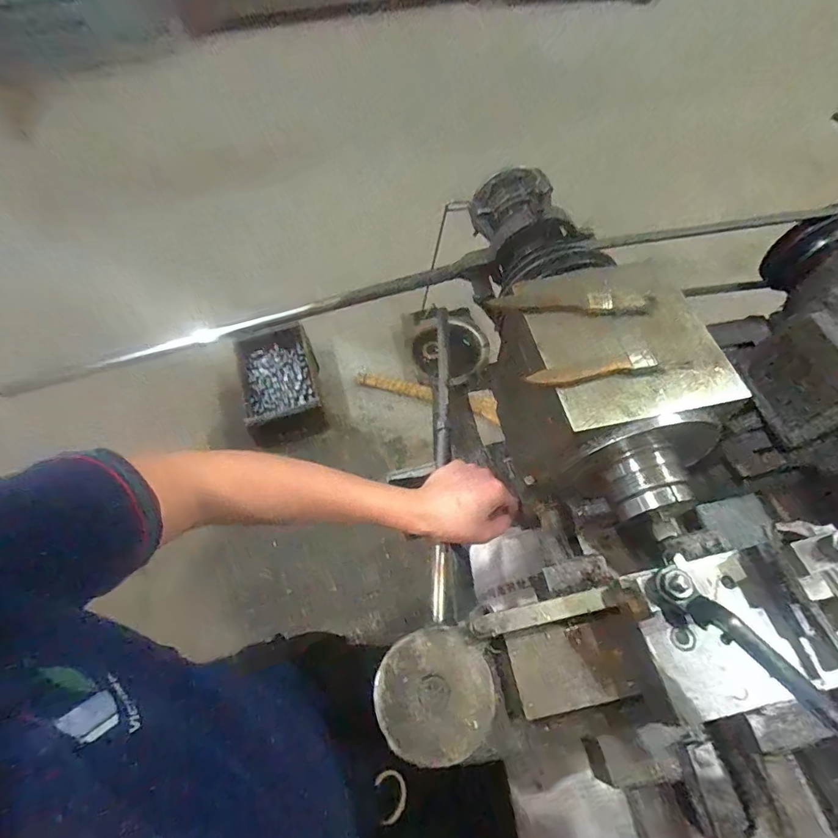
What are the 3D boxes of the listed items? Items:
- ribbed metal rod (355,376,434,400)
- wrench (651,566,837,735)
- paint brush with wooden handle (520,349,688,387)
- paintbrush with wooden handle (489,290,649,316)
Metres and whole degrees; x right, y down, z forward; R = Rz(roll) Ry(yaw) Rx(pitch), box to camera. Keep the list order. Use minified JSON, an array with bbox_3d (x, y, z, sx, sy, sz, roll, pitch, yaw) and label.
[{"bbox_3d":[-0.086,-0.113,1.568,0.265,0.040,0.048,13,61,9],"label":"ribbed metal rod"},{"bbox_3d":[0.251,0.185,0.298,0.027,0.030,0.212,-35,55,-17],"label":"wrench"},{"bbox_3d":[0.161,-0.043,0.390,0.135,0.006,0.021,-8,60,-2],"label":"paint brush with wooden handle"},{"bbox_3d":[0.141,-0.109,0.427,0.143,0.010,0.028,3,60,4],"label":"paintbrush with wooden handle"}]

